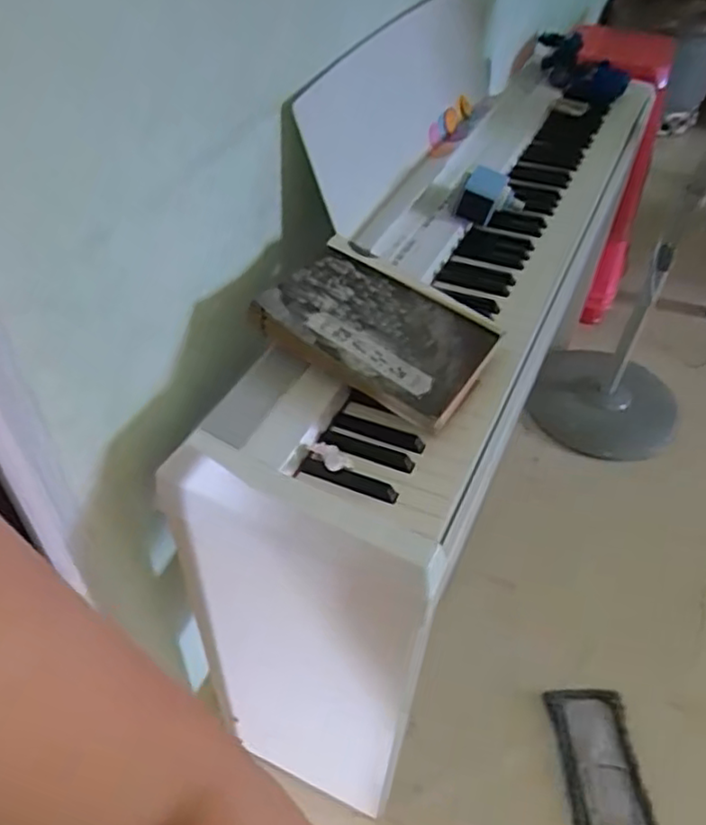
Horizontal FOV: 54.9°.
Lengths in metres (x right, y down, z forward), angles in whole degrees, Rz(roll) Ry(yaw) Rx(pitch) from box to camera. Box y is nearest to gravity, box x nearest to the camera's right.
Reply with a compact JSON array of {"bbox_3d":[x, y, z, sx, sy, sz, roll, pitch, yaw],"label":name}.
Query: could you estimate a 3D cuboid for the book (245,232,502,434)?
[{"bbox_3d":[0.032,-0.095,0.731,0.227,0.027,0.182,30,49,10],"label":"book"}]

